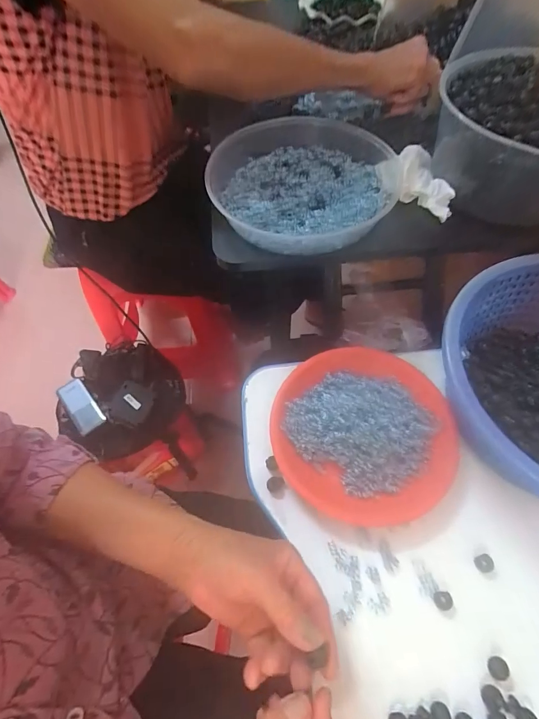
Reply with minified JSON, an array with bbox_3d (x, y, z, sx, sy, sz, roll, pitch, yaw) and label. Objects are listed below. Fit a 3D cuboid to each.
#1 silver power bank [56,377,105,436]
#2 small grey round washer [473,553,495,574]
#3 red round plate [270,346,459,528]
[{"bbox_3d":[-0.390,0.096,0.762,0.054,0.015,0.114,-34,80,-16],"label":"silver power bank"},{"bbox_3d":[0.204,0.194,0.350,0.016,0.006,0.015,-1,60,2],"label":"small grey round washer"},{"bbox_3d":[0.104,0.071,0.405,0.194,0.041,0.191,-1,60,2],"label":"red round plate"}]

